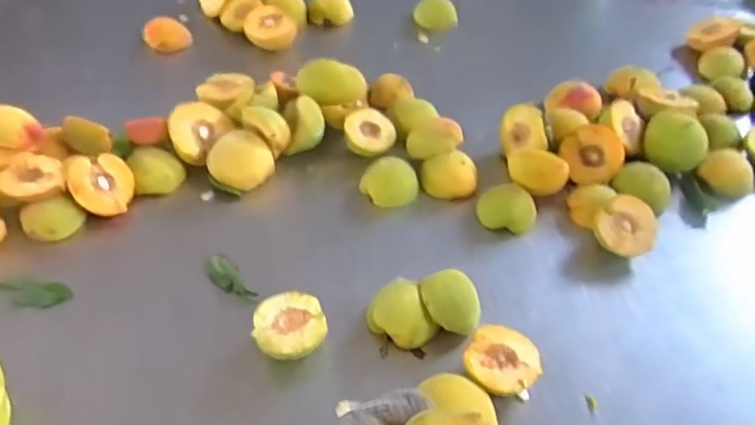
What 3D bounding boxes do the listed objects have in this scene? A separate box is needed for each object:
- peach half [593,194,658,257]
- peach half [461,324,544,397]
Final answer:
[{"bbox_3d":[0.240,0.015,0.641,0.057,0.020,0.057,-28,72,-6],"label":"peach half"},{"bbox_3d":[0.099,0.121,0.529,0.058,0.032,0.062,3,44,-3],"label":"peach half"}]

